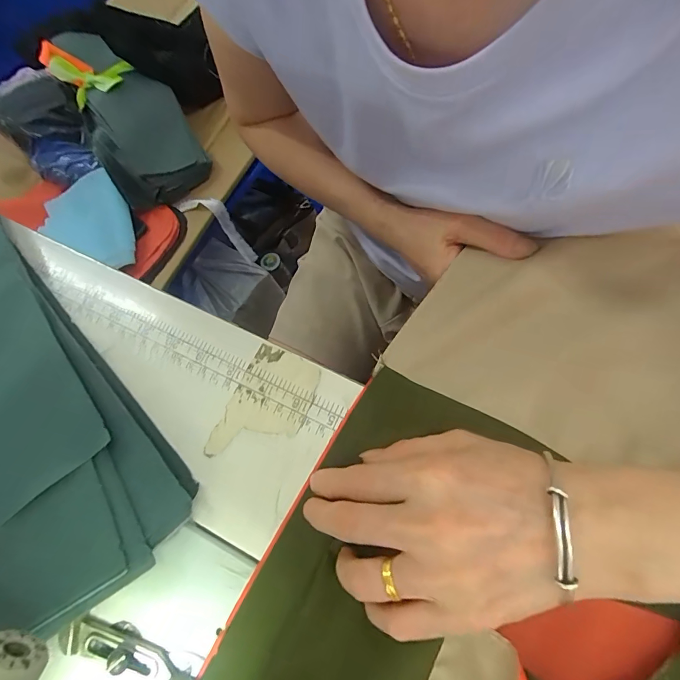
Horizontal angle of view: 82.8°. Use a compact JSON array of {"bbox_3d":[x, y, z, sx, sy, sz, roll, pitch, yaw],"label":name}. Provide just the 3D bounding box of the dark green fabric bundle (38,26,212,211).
[{"bbox_3d":[-0.330,-0.352,0.580,0.145,0.075,0.298,-37,89,-11],"label":"dark green fabric bundle"}]

